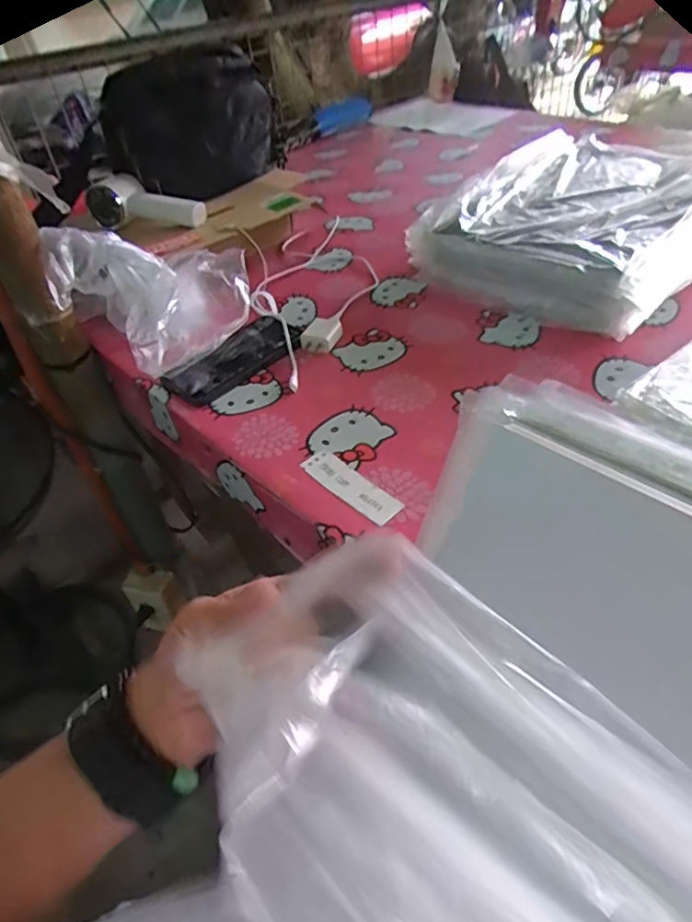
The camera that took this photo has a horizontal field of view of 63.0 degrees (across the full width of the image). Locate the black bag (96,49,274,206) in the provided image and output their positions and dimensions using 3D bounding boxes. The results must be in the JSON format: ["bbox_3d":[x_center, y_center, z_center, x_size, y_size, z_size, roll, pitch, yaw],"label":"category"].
[{"bbox_3d":[-0.232,-0.486,0.833,0.124,0.172,0.259,23,51,28],"label":"black bag"}]

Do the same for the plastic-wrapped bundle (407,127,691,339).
[{"bbox_3d":[0.315,-0.316,0.747,0.385,0.091,0.321,-35,50,-26],"label":"plastic-wrapped bundle"}]

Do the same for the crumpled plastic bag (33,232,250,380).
[{"bbox_3d":[-0.231,-0.205,0.666,0.200,0.135,0.180,10,46,18],"label":"crumpled plastic bag"}]

